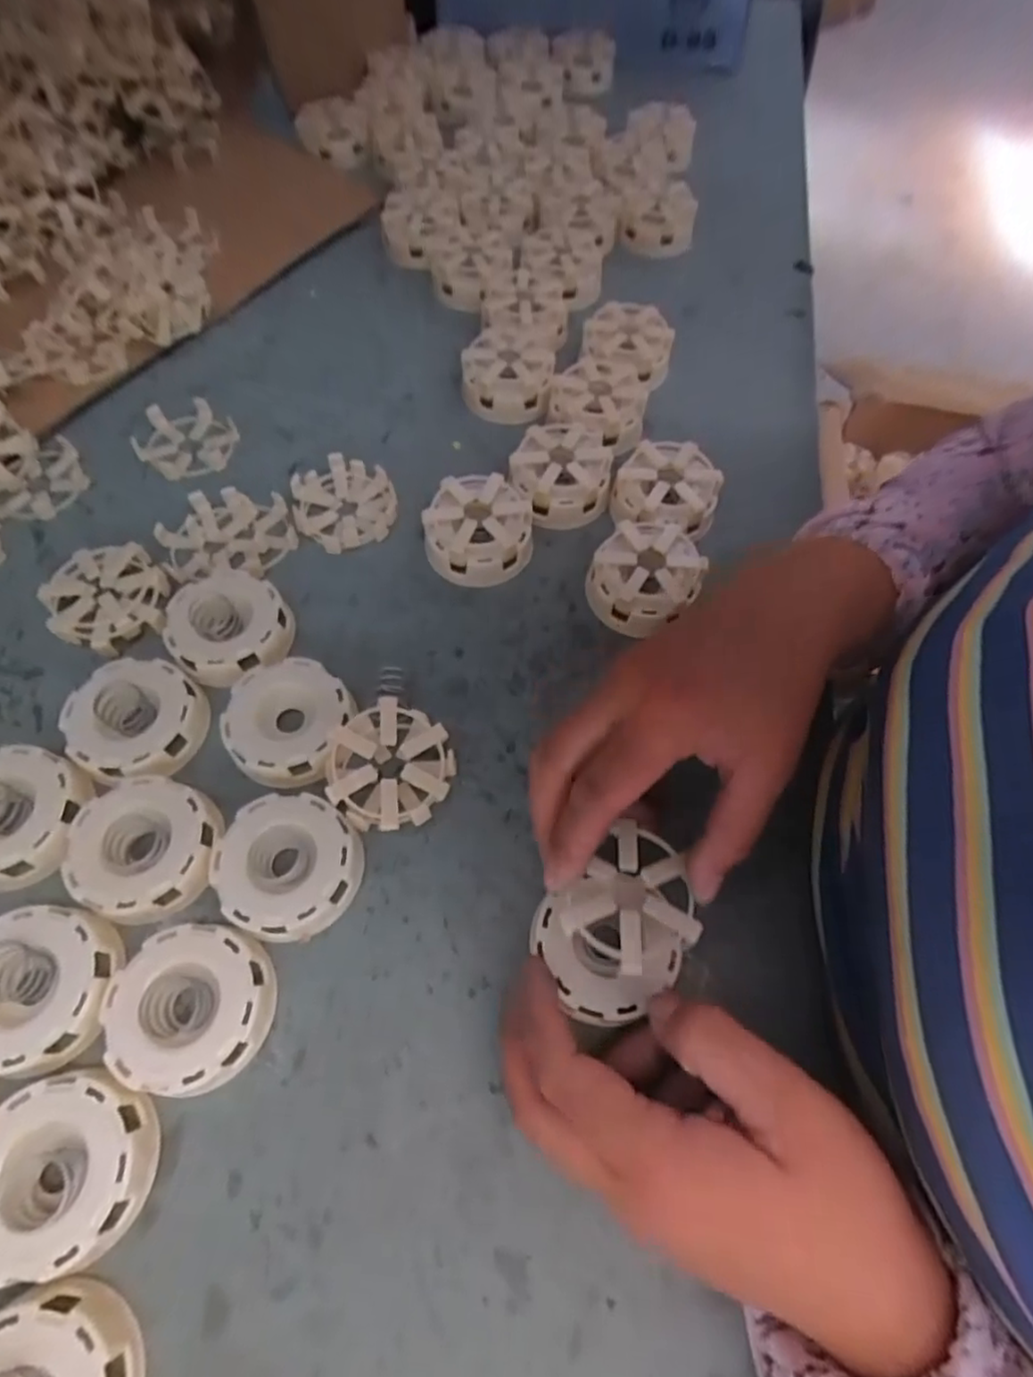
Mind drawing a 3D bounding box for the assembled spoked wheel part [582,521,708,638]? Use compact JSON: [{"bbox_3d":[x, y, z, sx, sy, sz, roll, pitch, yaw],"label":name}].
[{"bbox_3d":[0.075,-0.067,0.387,0.064,0.032,0.060,1,63,-3],"label":"assembled spoked wheel part"}]

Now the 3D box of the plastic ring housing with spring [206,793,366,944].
[{"bbox_3d":[-0.108,0.083,0.310,0.064,0.018,0.064,1,63,-3],"label":"plastic ring housing with spring"}]

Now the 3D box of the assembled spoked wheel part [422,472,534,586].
[{"bbox_3d":[-0.024,-0.098,0.399,0.063,0.030,0.061,1,63,-3],"label":"assembled spoked wheel part"}]

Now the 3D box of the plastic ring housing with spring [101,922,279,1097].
[{"bbox_3d":[-0.139,0.136,0.279,0.066,0.025,0.062,2,62,-2],"label":"plastic ring housing with spring"}]

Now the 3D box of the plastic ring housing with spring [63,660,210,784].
[{"bbox_3d":[-0.199,0.015,0.339,0.070,0.028,0.063,38,67,15],"label":"plastic ring housing with spring"}]

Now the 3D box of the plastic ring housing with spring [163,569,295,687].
[{"bbox_3d":[-0.161,-0.037,0.365,0.064,0.025,0.063,1,63,-3],"label":"plastic ring housing with spring"}]

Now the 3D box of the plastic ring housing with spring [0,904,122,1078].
[{"bbox_3d":[-0.209,0.126,0.277,0.066,0.024,0.063,6,62,-1],"label":"plastic ring housing with spring"}]

